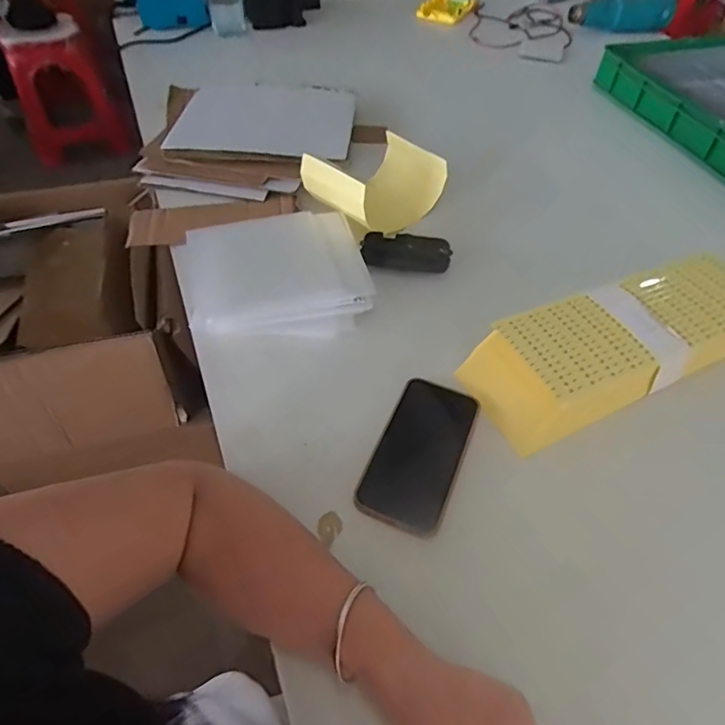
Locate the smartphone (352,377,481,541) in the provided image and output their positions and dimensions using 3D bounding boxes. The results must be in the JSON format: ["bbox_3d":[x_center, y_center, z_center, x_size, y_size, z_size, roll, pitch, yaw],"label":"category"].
[{"bbox_3d":[0.054,0.080,0.466,0.078,0.012,0.152,20,52,14],"label":"smartphone"}]

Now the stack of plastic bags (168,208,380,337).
[{"bbox_3d":[-0.107,-0.103,0.587,0.213,0.041,0.189,-10,51,-11],"label":"stack of plastic bags"}]

